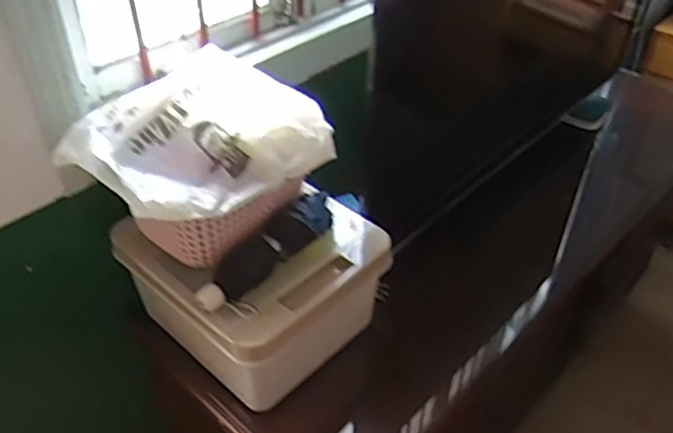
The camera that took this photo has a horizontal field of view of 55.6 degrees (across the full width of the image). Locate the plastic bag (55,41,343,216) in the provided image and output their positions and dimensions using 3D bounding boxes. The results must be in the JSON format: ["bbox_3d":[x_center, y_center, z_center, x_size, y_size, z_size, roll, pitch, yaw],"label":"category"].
[{"bbox_3d":[-0.177,-0.107,0.816,0.241,0.083,0.282,31,49,30],"label":"plastic bag"}]

